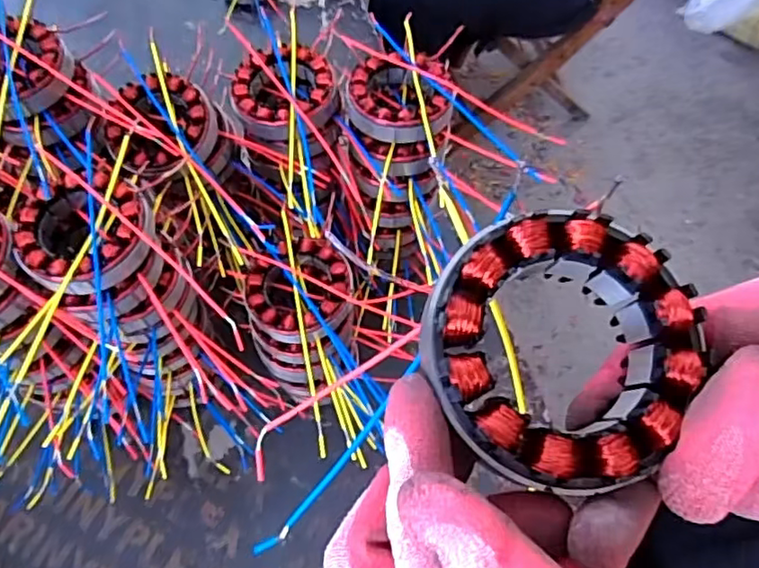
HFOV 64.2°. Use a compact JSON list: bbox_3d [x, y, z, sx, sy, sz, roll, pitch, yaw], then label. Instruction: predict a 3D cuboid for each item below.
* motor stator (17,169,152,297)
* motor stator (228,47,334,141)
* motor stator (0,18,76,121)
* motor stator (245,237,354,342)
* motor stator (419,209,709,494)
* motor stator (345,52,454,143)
[{"bbox_3d":[-0.198,-0.036,0.412,0.087,0.030,0.081,-13,62,-7],"label":"motor stator"},{"bbox_3d":[-0.081,-0.158,0.513,0.086,0.038,0.087,-11,62,-6],"label":"motor stator"},{"bbox_3d":[-0.282,-0.165,0.467,0.084,0.032,0.080,0,61,0],"label":"motor stator"},{"bbox_3d":[-0.065,0.003,0.496,0.083,0.029,0.087,0,61,0],"label":"motor stator"},{"bbox_3d":[0.056,0.018,0.188,0.083,0.025,0.082,6,62,3],"label":"motor stator"},{"bbox_3d":[0.016,-0.154,0.499,0.084,0.027,0.080,1,62,0],"label":"motor stator"}]

